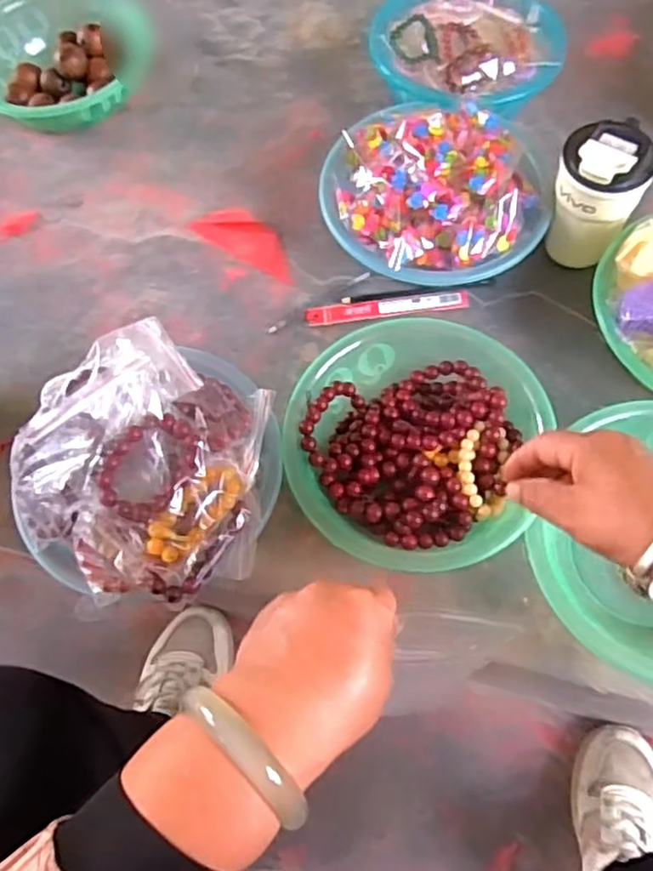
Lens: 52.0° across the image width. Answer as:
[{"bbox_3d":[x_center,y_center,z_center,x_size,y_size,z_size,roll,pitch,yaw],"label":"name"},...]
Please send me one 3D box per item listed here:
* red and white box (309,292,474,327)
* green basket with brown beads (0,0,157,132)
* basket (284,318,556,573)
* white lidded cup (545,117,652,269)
[{"bbox_3d":[0.066,-0.138,0.721,0.174,0.010,0.019,-7,66,0],"label":"red and white box"},{"bbox_3d":[-0.339,-0.484,0.861,0.225,0.073,0.213,2,66,4],"label":"green basket with brown beads"},{"bbox_3d":[0.083,0.014,0.622,0.226,0.081,0.219,-1,66,2],"label":"basket"},{"bbox_3d":[0.272,-0.239,0.685,0.077,0.145,0.084,-1,66,2],"label":"white lidded cup"}]

